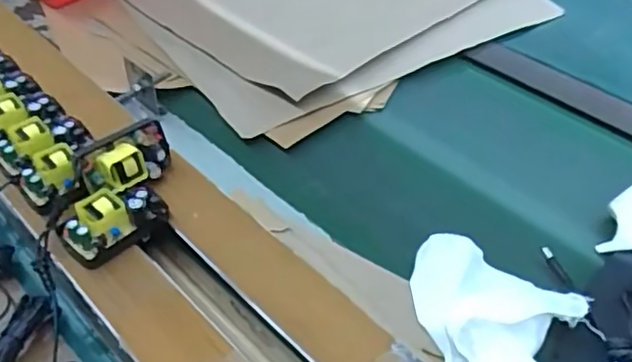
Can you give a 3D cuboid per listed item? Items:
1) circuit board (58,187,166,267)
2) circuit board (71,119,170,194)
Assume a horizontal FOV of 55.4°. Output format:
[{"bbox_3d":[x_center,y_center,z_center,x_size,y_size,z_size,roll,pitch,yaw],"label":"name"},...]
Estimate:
[{"bbox_3d":[-0.143,0.027,0.420,0.044,0.035,0.065,29,51,25],"label":"circuit board"},{"bbox_3d":[-0.137,-0.016,0.440,0.066,0.031,0.027,-30,52,-27],"label":"circuit board"}]

